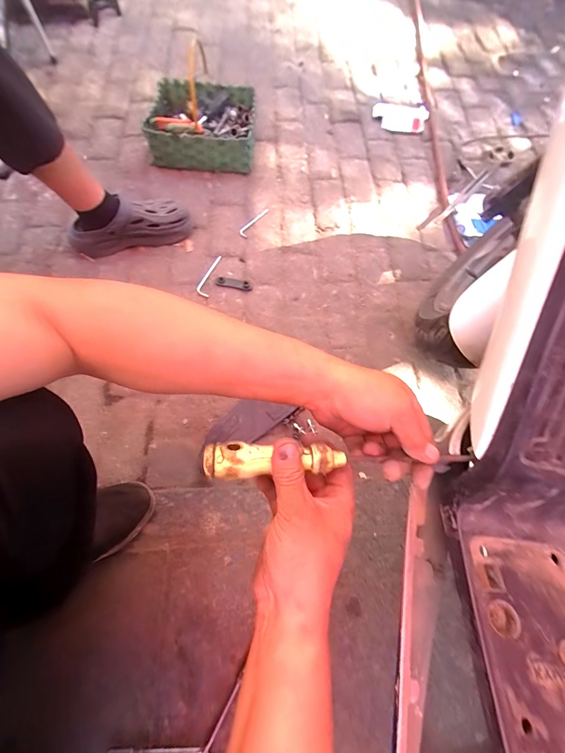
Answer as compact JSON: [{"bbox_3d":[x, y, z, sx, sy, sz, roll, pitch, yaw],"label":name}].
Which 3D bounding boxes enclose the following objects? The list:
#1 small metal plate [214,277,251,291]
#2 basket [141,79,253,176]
[{"bbox_3d":[-0.128,-0.244,0.823,0.099,0.015,0.024,13,66,3],"label":"small metal plate"},{"bbox_3d":[-0.246,-0.779,0.984,0.318,0.124,0.274,3,63,0],"label":"basket"}]

